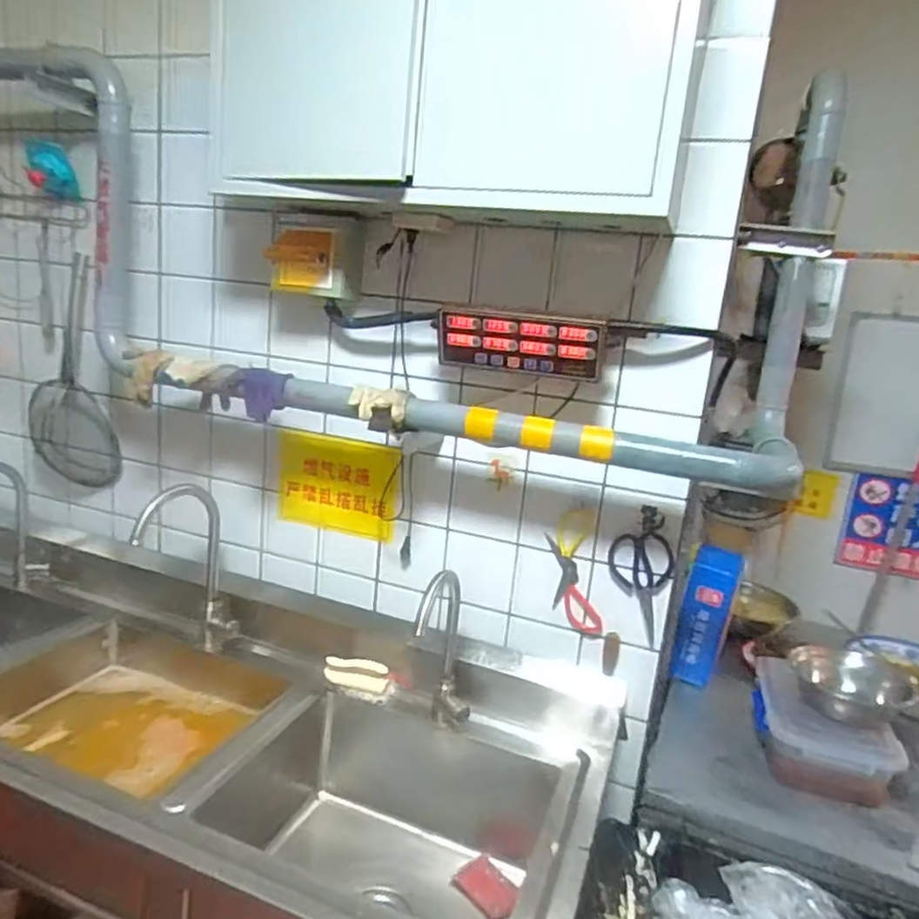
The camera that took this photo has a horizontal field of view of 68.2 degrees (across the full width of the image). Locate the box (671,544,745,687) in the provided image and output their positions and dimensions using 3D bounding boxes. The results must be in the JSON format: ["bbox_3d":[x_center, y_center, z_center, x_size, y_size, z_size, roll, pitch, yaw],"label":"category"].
[{"bbox_3d":[0.521,0.331,1.430,0.096,0.296,0.044,10,13,17],"label":"box"}]

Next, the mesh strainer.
[{"bbox_3d":[-0.917,-0.201,1.610,0.206,0.535,0.060,-4,8,2],"label":"mesh strainer"}]

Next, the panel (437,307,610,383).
[{"bbox_3d":[0.100,-0.197,1.152,0.287,0.098,0.042,10,13,19],"label":"panel"}]

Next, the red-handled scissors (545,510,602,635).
[{"bbox_3d":[0.222,0.207,1.282,0.121,0.232,0.008,12,14,24],"label":"red-handled scissors"}]

